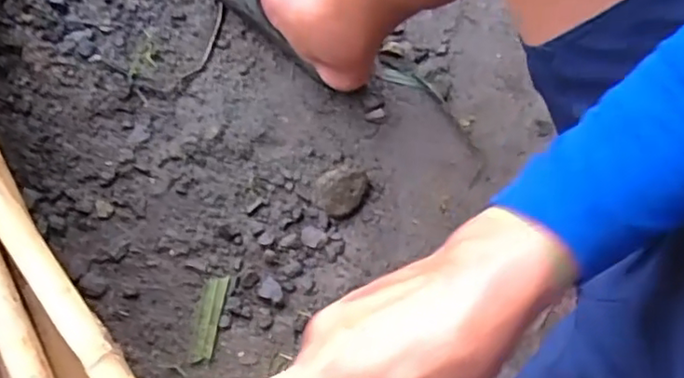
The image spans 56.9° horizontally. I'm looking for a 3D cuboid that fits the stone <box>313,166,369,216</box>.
[{"bbox_3d":[-0.001,0.003,0.739,0.067,0.035,0.049,-16,76,-3],"label":"stone"}]

